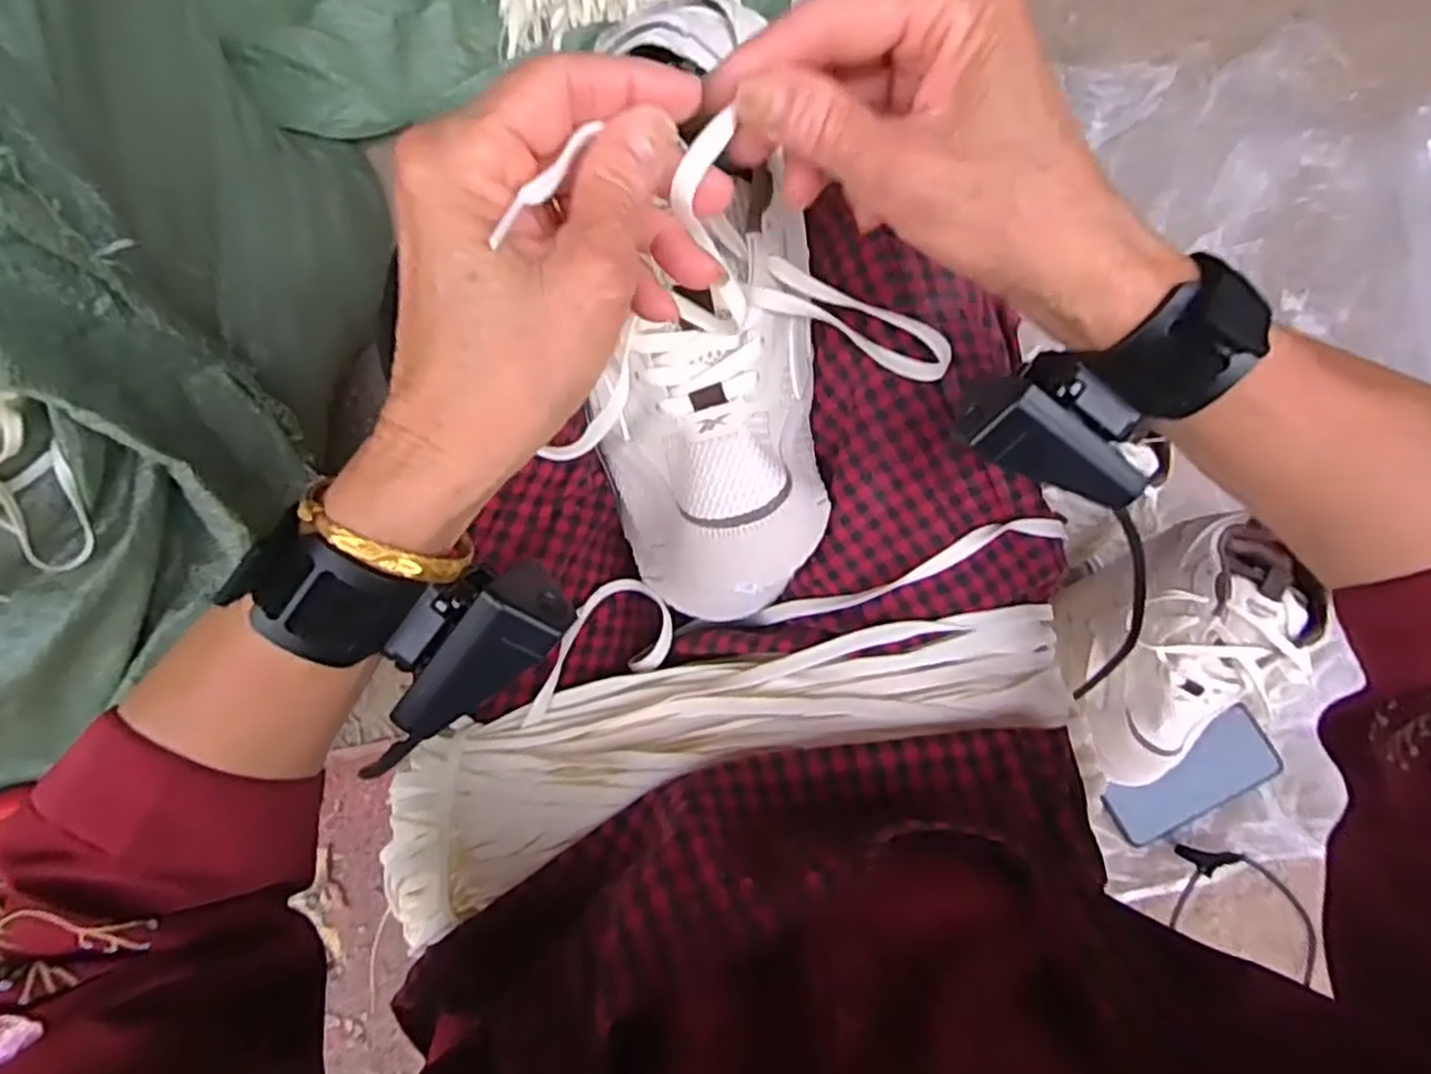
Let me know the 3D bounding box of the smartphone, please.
[{"bbox_3d":[0.447,0.230,0.727,0.153,0.015,0.068,-42,78,15],"label":"smartphone"}]

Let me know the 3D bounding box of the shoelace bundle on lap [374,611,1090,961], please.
[{"bbox_3d":[-0.003,0.100,0.370,0.348,0.066,0.091,-17,76,-3],"label":"shoelace bundle on lap"}]

